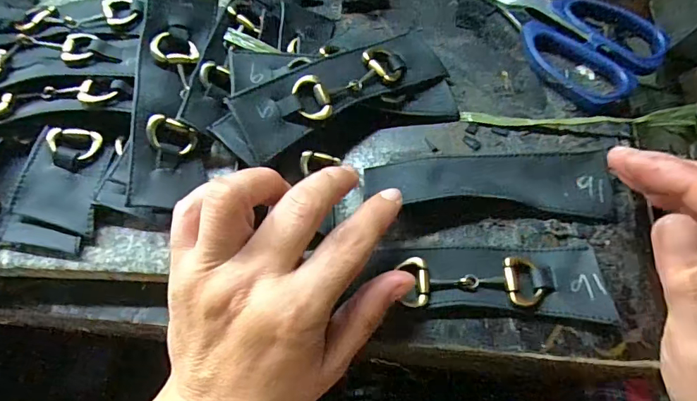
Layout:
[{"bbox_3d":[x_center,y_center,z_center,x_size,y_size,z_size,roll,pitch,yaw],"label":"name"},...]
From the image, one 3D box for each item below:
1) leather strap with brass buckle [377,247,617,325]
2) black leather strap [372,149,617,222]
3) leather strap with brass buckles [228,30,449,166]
[{"bbox_3d":[0.072,0.039,0.232,0.114,0.012,0.037,4,66,5],"label":"leather strap with brass buckle"},{"bbox_3d":[0.077,-0.010,0.251,0.134,0.010,0.037,1,60,1],"label":"black leather strap"},{"bbox_3d":[0.000,-0.067,0.261,0.136,0.011,0.036,-29,88,-23],"label":"leather strap with brass buckles"}]

